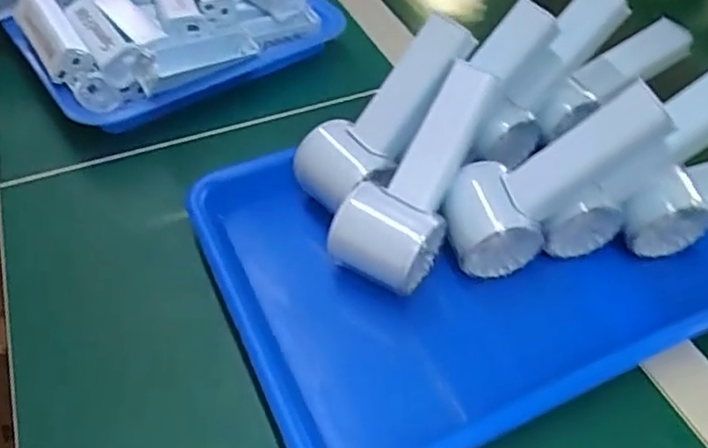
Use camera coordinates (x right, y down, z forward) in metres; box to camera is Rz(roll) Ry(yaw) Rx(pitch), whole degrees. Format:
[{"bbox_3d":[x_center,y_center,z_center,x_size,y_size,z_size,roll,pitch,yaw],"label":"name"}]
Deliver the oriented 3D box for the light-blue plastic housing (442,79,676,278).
[{"bbox_3d":[0.119,-0.030,0.388,0.145,0.053,0.056,-39,49,18],"label":"light-blue plastic housing"}]

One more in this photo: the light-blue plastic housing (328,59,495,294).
[{"bbox_3d":[0.042,-0.032,0.396,0.063,0.046,0.148,27,85,20],"label":"light-blue plastic housing"}]

